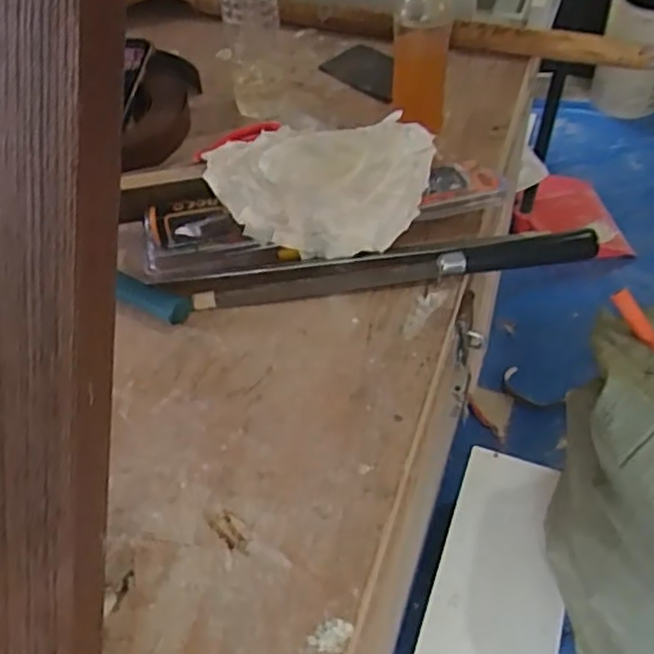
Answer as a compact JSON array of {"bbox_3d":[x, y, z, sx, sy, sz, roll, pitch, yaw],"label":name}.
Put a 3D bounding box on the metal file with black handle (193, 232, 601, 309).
[{"bbox_3d":[0.055,-0.047,0.560,0.322,0.019,0.024,-6,49,-2],"label":"metal file with black handle"}]

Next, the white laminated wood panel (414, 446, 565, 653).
[{"bbox_3d":[0.260,0.404,1.059,0.180,0.177,0.378,15,52,16],"label":"white laminated wood panel"}]

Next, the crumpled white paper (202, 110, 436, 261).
[{"bbox_3d":[-0.006,-0.125,0.603,0.182,0.067,0.141,8,50,10],"label":"crumpled white paper"}]

